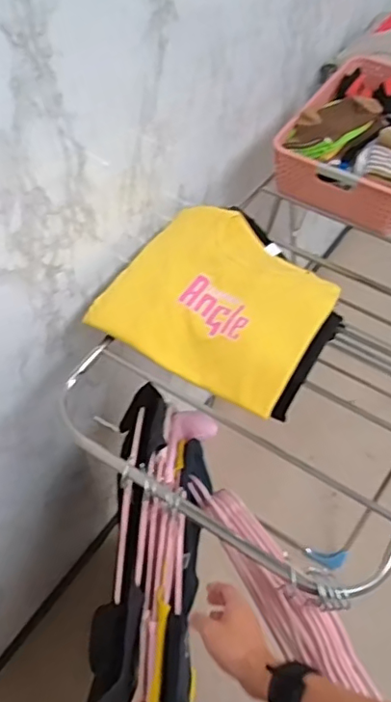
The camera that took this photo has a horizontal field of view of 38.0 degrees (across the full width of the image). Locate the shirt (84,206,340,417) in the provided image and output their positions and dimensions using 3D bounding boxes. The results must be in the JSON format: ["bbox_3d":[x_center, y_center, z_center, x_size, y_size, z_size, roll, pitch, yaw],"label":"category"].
[{"bbox_3d":[0.042,-0.081,0.826,0.288,0.058,0.288,25,55,15],"label":"shirt"}]

